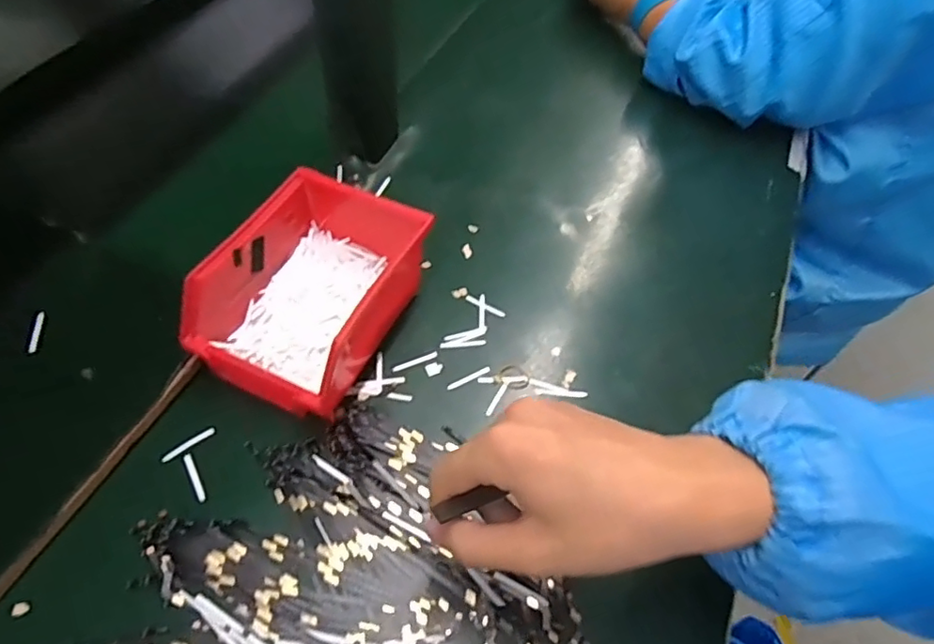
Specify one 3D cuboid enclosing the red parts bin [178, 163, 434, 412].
[{"bbox_3d":[-0.101,-0.019,0.385,0.111,0.072,0.149,19,55,11],"label":"red parts bin"}]

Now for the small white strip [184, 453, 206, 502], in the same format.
[{"bbox_3d":[-0.162,0.091,0.345,0.004,0.004,0.033,-24,58,-19],"label":"small white strip"}]

